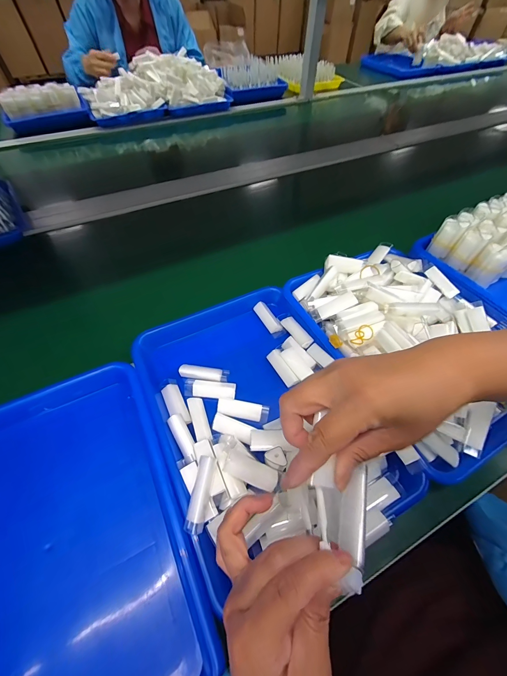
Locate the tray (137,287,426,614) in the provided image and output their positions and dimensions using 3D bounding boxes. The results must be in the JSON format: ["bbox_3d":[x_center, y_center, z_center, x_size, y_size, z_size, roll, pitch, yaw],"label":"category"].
[{"bbox_3d":[-0.001,0.075,0.347,0.236,0.054,0.335,-22,59,-15],"label":"tray"}]

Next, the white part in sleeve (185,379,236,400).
[{"bbox_3d":[-0.057,0.067,0.357,0.067,0.012,0.025,8,56,4],"label":"white part in sleeve"}]

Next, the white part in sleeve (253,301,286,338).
[{"bbox_3d":[0.026,-0.029,0.432,0.023,0.012,0.068,-38,66,7],"label":"white part in sleeve"}]

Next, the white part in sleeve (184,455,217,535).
[{"bbox_3d":[-0.051,0.150,0.263,0.017,0.022,0.064,7,56,4],"label":"white part in sleeve"}]

